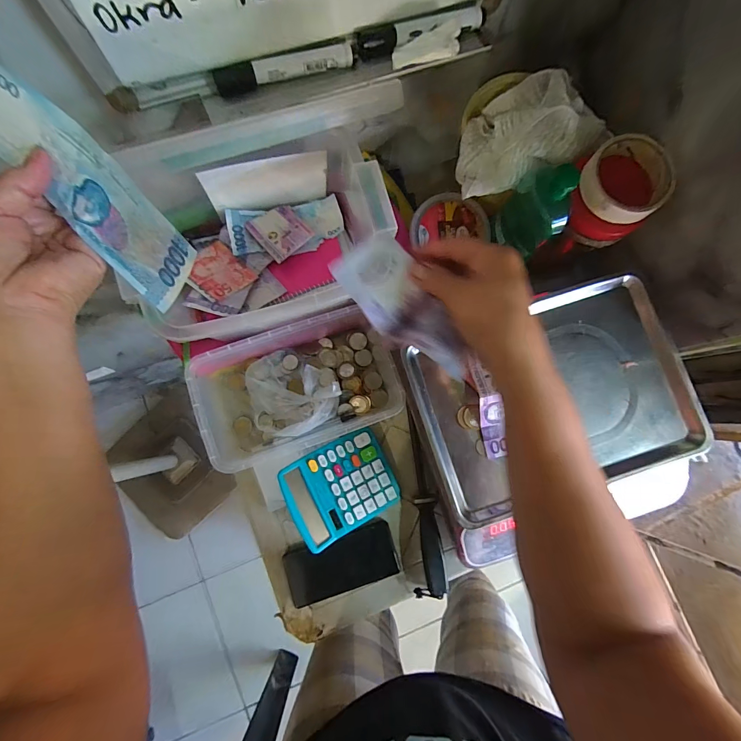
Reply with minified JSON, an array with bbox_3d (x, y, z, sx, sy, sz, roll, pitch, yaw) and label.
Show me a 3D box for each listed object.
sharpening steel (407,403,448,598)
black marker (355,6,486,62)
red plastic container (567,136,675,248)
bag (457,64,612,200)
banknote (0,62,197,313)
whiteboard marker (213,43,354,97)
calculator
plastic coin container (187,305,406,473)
[{"bbox_3d":[0.079,0.184,0.509,0.040,0.031,0.249,-1,83,-2],"label":"sharpening steel"},{"bbox_3d":[0.053,-0.342,0.361,0.138,0.019,0.021,-19,84,-4],"label":"black marker"},{"bbox_3d":[0.276,-0.202,0.412,0.094,0.061,0.092,0,83,-2],"label":"red plastic container"},{"bbox_3d":[0.190,-0.287,0.436,0.156,0.078,0.115,-6,83,-3],"label":"bag"},{"bbox_3d":[-0.186,-0.117,0.240,0.156,0.013,0.063,46,121,-11],"label":"banknote"},{"bbox_3d":[-0.081,-0.290,0.346,0.134,0.020,0.014,-20,84,-4],"label":"whiteboard marker"},{"bbox_3d":[-0.037,0.159,0.493,0.137,0.044,0.116,-25,85,-5],"label":"calculator"},{"bbox_3d":[-0.098,0.023,0.505,0.255,0.089,0.156,-19,84,-4],"label":"plastic coin container"}]

